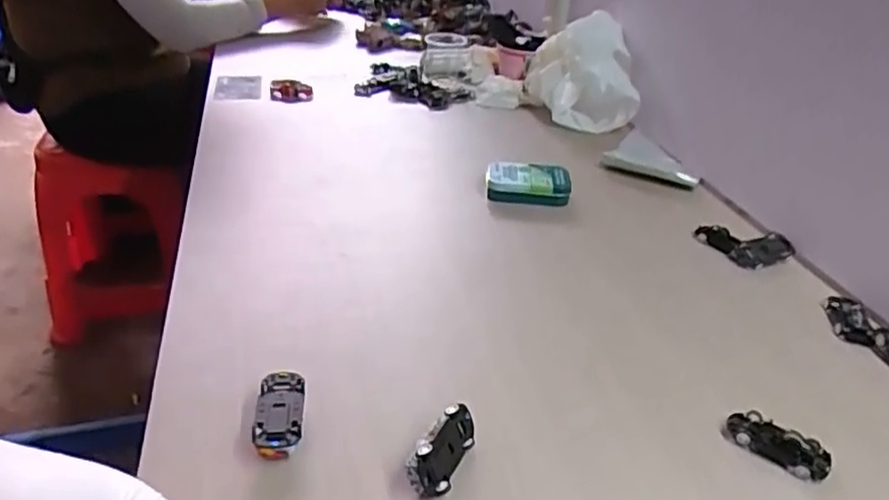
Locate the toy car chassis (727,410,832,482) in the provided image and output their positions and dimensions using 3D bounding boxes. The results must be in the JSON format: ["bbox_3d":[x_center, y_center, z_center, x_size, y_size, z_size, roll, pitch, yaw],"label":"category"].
[{"bbox_3d":[0.225,0.130,0.436,0.064,0.014,0.031,23,38,30],"label":"toy car chassis"}]

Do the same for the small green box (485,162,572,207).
[{"bbox_3d":[0.096,-0.074,0.738,0.094,0.033,0.054,7,33,6],"label":"small green box"}]

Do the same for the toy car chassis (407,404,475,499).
[{"bbox_3d":[-0.003,0.125,0.410,0.019,0.034,0.062,-16,17,36],"label":"toy car chassis"}]

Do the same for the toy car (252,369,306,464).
[{"bbox_3d":[-0.110,0.110,0.431,0.032,0.021,0.063,-5,33,-10],"label":"toy car"}]

